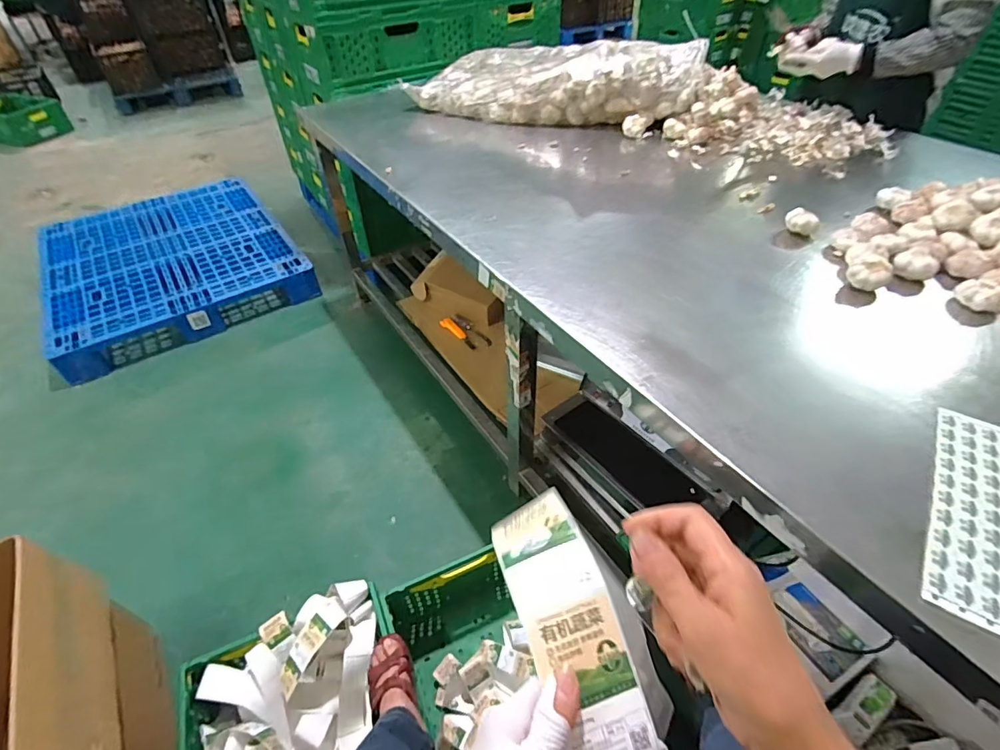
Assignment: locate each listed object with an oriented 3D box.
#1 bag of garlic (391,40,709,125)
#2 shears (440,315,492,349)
[{"bbox_3d":[0.153,-0.888,1.453,0.851,0.159,0.254,15,48,15],"label":"bag of garlic"},{"bbox_3d":[-0.123,-0.151,1.698,0.197,0.035,0.075,34,54,17],"label":"shears"}]

